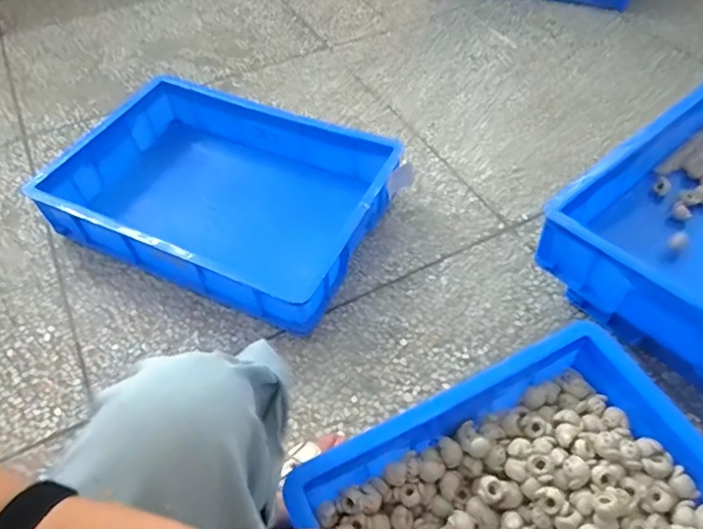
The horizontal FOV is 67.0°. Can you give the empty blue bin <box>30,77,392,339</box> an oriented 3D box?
[{"bbox_3d":[-0.248,-0.137,1.035,0.589,0.140,0.389,19,55,16],"label":"empty blue bin"}]

